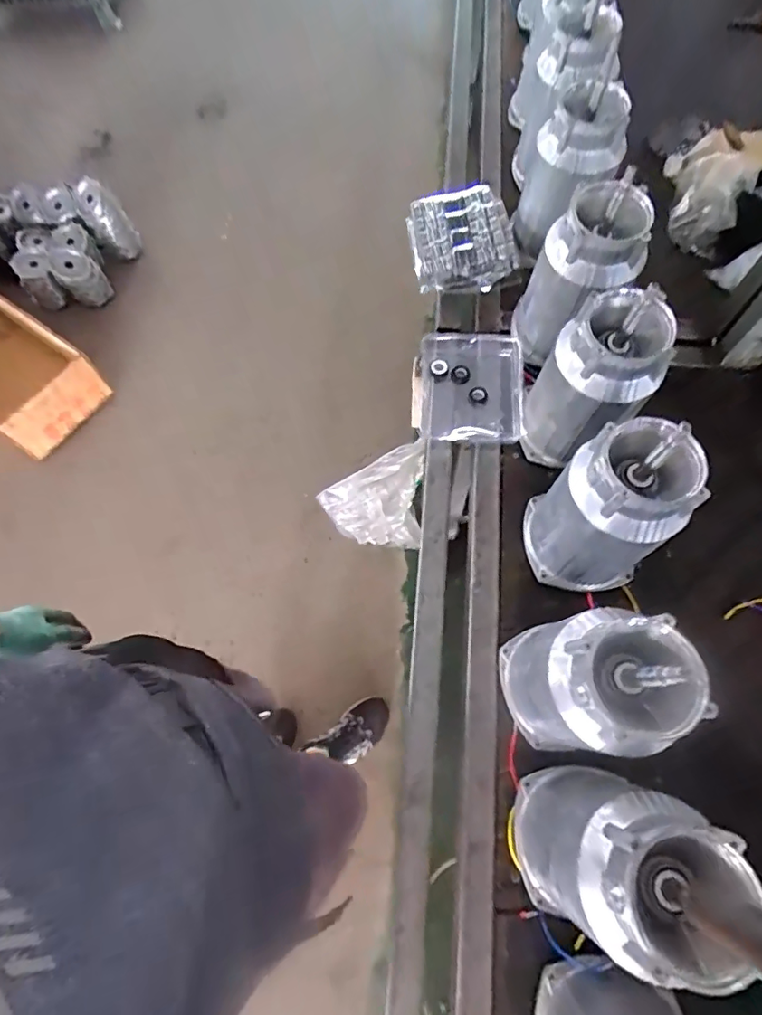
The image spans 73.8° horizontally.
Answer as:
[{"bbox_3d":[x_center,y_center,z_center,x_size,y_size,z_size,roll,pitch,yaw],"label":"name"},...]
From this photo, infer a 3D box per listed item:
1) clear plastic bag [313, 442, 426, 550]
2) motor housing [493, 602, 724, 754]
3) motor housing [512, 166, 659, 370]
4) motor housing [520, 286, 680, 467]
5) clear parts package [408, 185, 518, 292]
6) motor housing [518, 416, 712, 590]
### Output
[{"bbox_3d":[-0.017,-0.020,1.404,0.265,0.230,0.206,-4,69,1],"label":"clear plastic bag"},{"bbox_3d":[0.194,0.163,0.473,0.112,0.237,0.116,-1,69,2],"label":"motor housing"},{"bbox_3d":[0.244,-0.292,0.655,0.101,0.219,0.121,-25,70,-7],"label":"motor housing"},{"bbox_3d":[0.243,-0.140,0.602,0.120,0.220,0.108,33,74,14],"label":"motor housing"},{"bbox_3d":[0.131,-0.427,0.812,0.166,0.056,0.163,-7,69,0],"label":"clear parts package"},{"bbox_3d":[0.236,0.004,0.544,0.112,0.221,0.128,0,69,3],"label":"motor housing"}]

